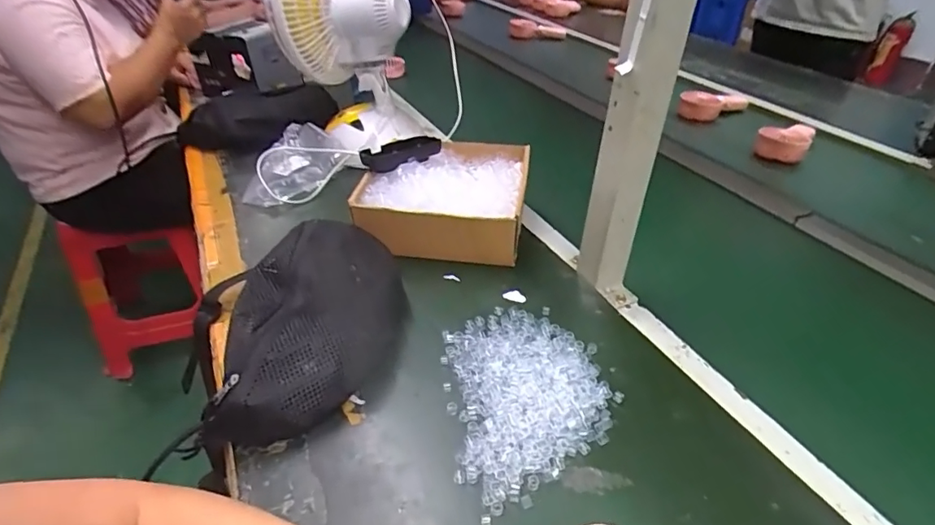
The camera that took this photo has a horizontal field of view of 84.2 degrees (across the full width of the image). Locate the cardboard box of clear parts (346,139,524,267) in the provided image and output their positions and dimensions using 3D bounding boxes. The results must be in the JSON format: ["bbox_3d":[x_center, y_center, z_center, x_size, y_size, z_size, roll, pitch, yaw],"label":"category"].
[{"bbox_3d":[-0.027,-0.093,0.701,0.205,0.078,0.212,6,37,6],"label":"cardboard box of clear parts"}]

